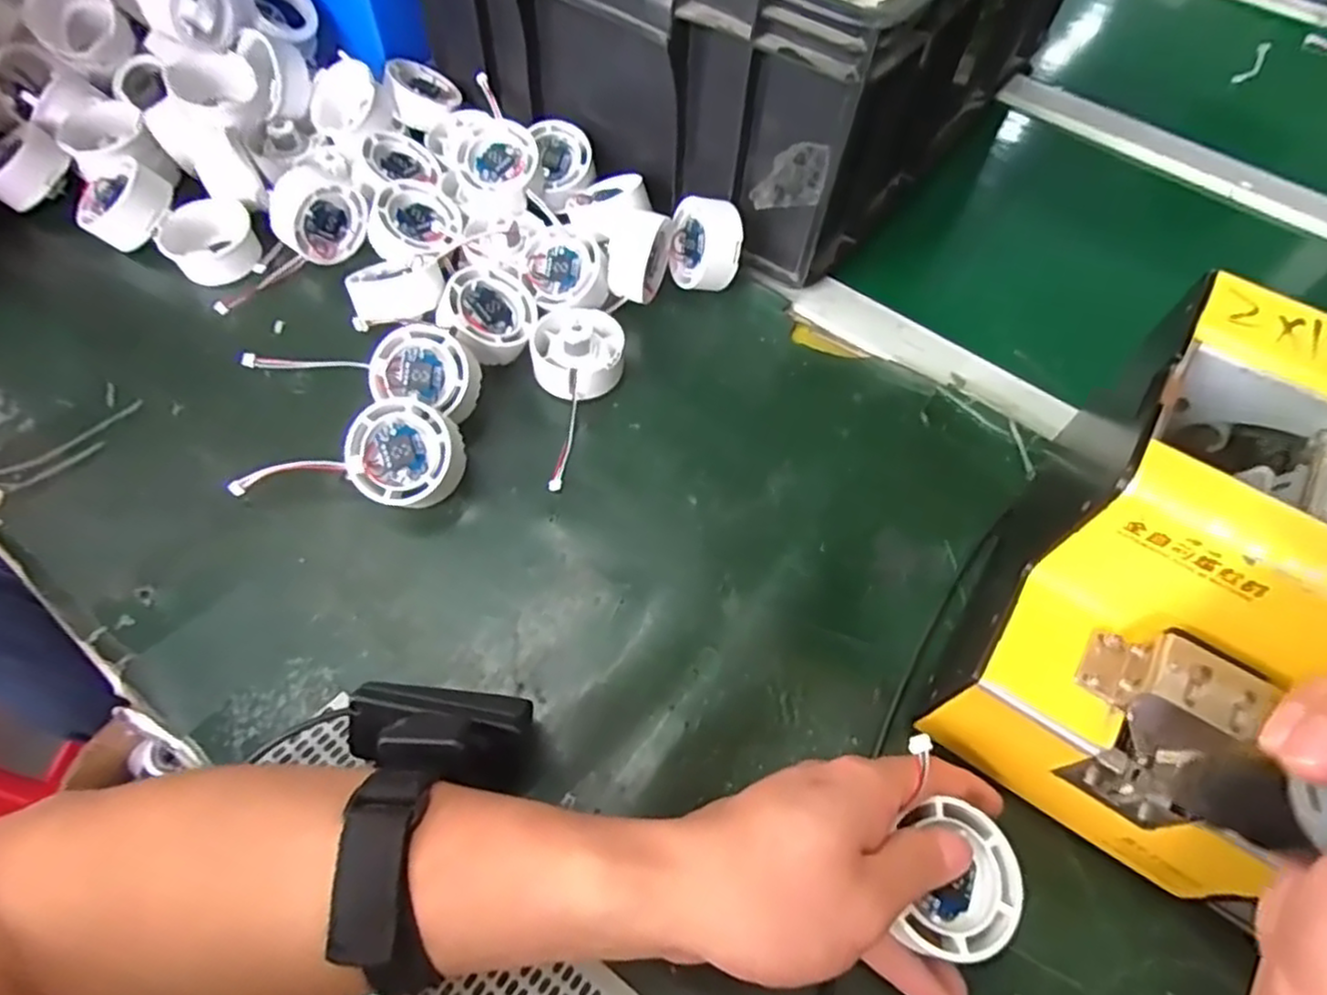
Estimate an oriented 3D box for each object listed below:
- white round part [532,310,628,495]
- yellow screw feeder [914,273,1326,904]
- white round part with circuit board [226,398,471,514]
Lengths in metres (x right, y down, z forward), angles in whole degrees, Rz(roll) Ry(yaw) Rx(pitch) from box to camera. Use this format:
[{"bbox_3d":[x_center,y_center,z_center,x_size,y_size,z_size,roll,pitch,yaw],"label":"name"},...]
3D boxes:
[{"bbox_3d":[-0.046,-0.064,0.407,0.055,0.031,0.113,-6,61,-7],"label":"white round part"},{"bbox_3d":[0.213,0.041,0.280,0.118,0.146,0.173,33,63,14],"label":"yellow screw feeder"},{"bbox_3d":[-0.162,-0.021,0.370,0.112,0.040,0.051,7,60,0],"label":"white round part with circuit board"}]

